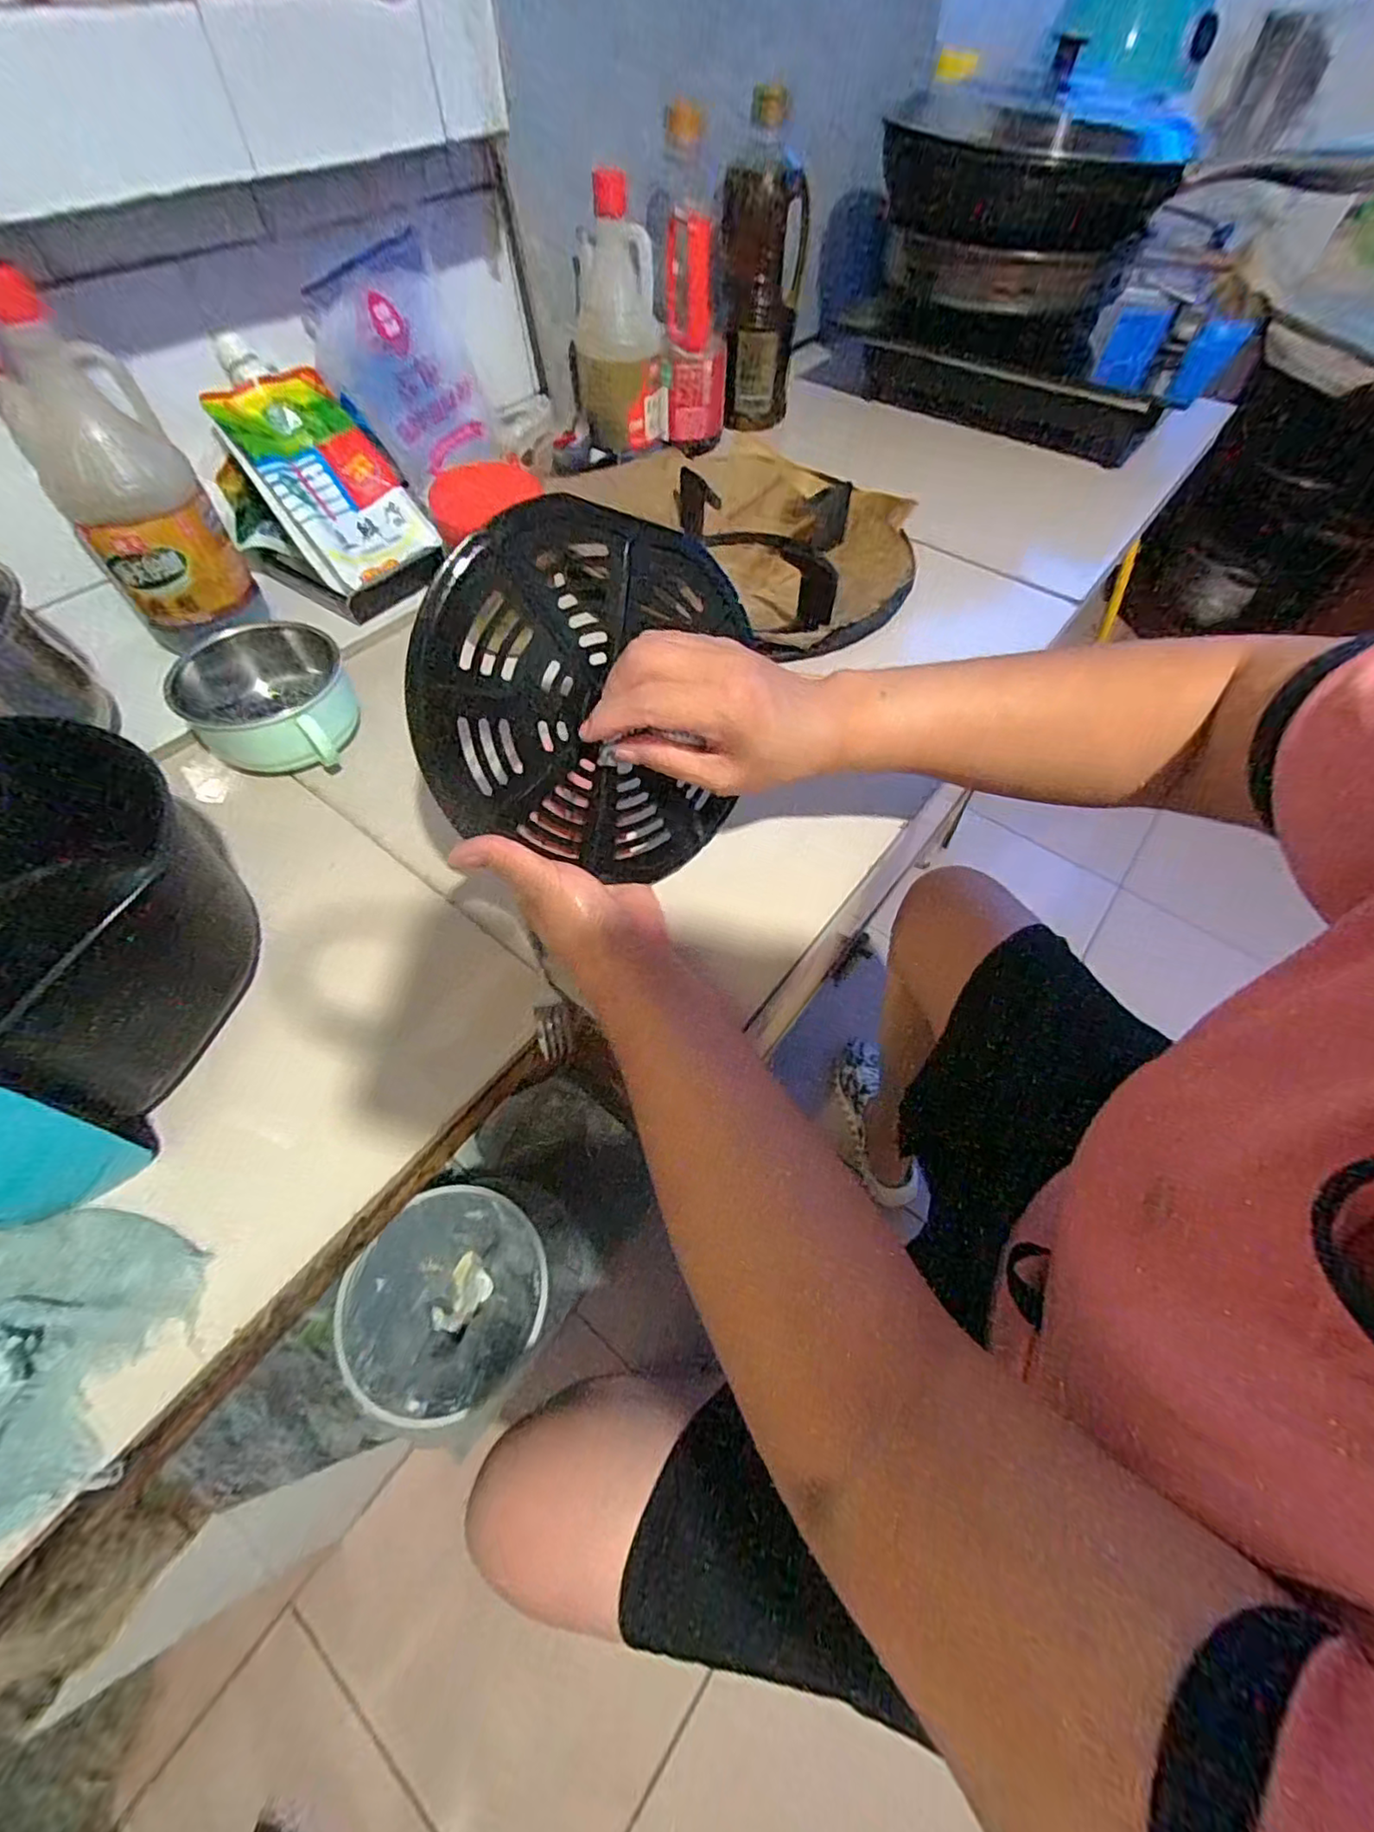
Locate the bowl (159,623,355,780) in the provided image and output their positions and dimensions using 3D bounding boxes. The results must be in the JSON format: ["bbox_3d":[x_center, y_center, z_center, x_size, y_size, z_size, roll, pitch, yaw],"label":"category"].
[{"bbox_3d":[-0.285,-0.145,0.434,0.105,0.064,0.101,0,57,0],"label":"bowl"}]

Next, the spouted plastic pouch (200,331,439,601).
[{"bbox_3d":[-0.298,-0.369,0.510,0.020,0.175,0.107,-3,39,52],"label":"spouted plastic pouch"}]

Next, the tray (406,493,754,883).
[{"bbox_3d":[-0.049,-0.114,0.334,0.177,0.180,0.012,0,18,-34],"label":"tray"}]

